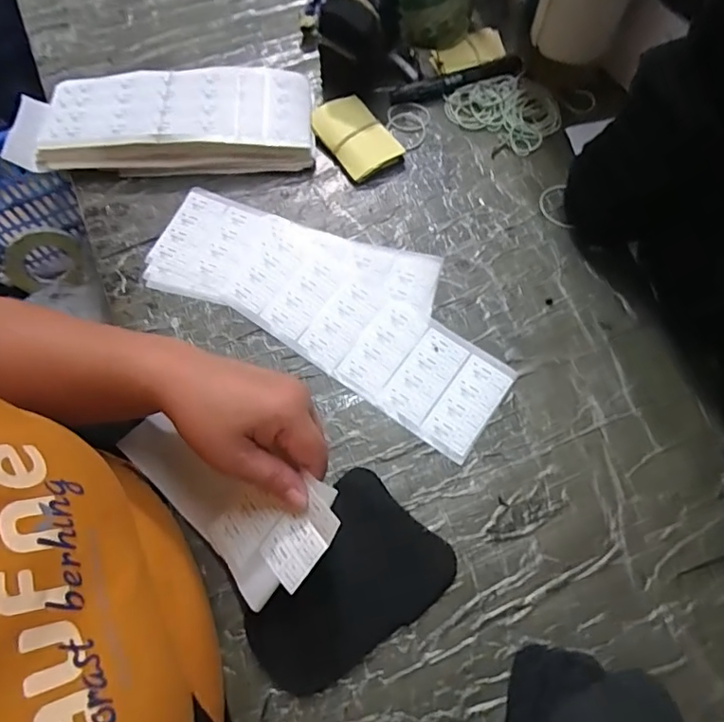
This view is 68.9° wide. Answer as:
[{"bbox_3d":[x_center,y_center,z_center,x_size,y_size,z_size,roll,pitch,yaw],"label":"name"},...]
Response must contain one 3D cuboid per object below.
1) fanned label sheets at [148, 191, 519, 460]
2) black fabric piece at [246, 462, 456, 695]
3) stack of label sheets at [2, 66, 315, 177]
[{"bbox_3d":[-0.026,-0.060,0.478,0.340,0.019,0.146,28,71,14],"label":"fanned label sheets"},{"bbox_3d":[-0.014,0.164,0.381,0.102,0.008,0.144,43,77,13],"label":"black fabric piece"},{"bbox_3d":[-0.195,-0.241,0.540,0.282,0.056,0.103,-4,68,-1],"label":"stack of label sheets"}]

